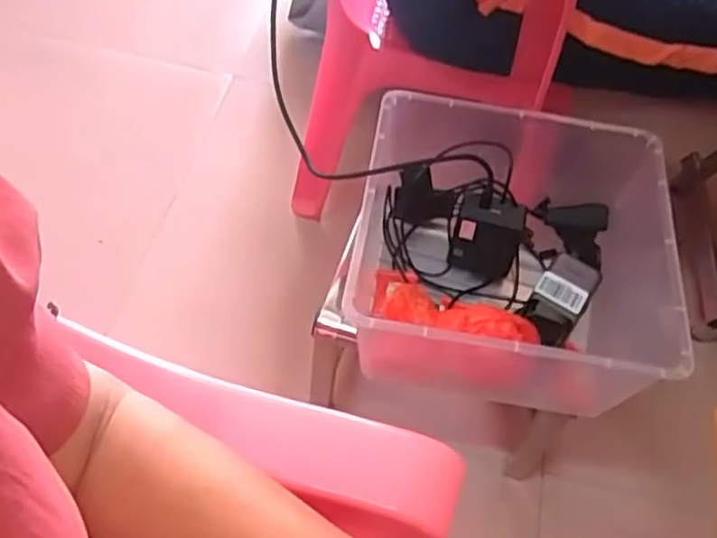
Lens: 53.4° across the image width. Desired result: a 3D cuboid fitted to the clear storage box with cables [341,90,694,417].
[{"bbox_3d":[0.156,-0.015,0.746,0.298,0.153,0.319,9,54,1],"label":"clear storage box with cables"}]

